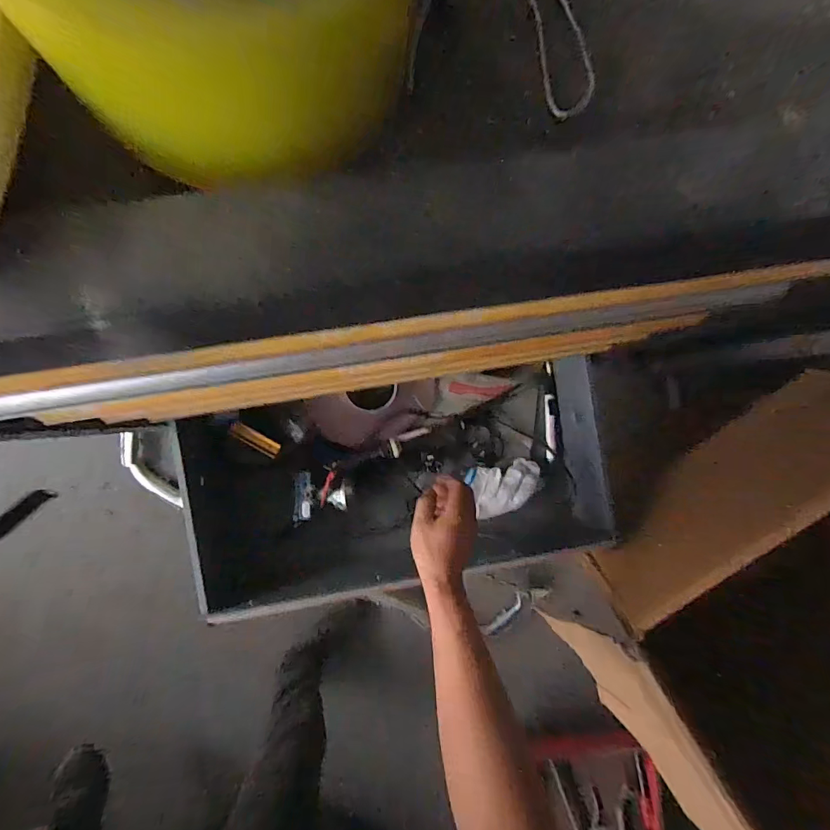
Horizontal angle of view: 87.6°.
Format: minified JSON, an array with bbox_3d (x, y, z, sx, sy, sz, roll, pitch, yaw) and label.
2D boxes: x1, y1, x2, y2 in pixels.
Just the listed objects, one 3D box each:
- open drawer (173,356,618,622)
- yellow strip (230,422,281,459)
[{"bbox_3d":[0.000,0.104,0.637,0.588,0.112,0.291,-10,91,-4],"label":"open drawer"},{"bbox_3d":[-0.232,0.036,0.628,0.075,0.010,0.020,36,88,-24],"label":"yellow strip"}]

